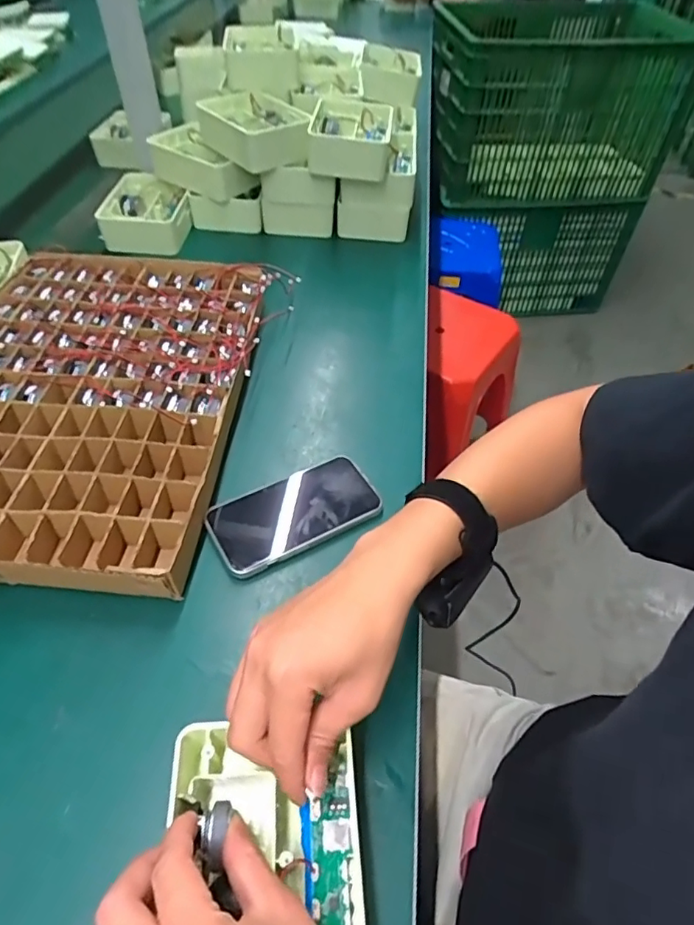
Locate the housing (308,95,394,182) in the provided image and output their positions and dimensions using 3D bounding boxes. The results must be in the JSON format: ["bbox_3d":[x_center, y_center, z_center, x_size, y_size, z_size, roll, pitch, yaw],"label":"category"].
[{"bbox_3d":[0.007,-0.442,0.742,0.105,0.053,0.143,6,50,3],"label":"housing"}]

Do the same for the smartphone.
[{"bbox_3d":[-0.045,0.043,0.484,0.147,0.011,0.076,-23,55,-21],"label":"smartphone"}]

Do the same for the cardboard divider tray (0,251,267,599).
[{"bbox_3d":[-0.254,-0.069,0.544,0.301,0.049,0.423,4,50,0],"label":"cardboard divider tray"}]

